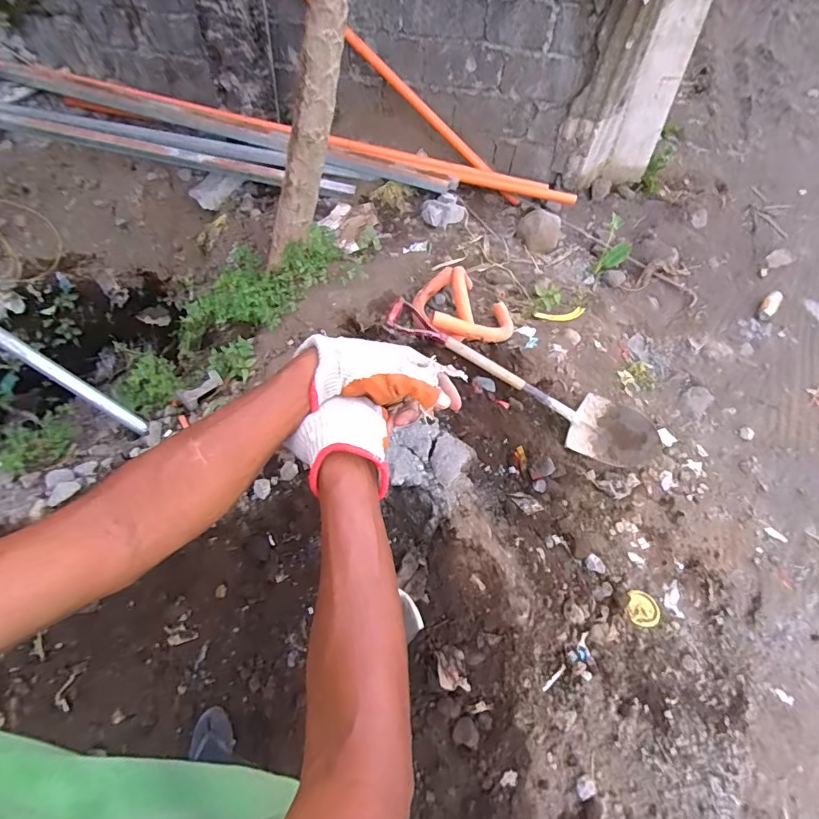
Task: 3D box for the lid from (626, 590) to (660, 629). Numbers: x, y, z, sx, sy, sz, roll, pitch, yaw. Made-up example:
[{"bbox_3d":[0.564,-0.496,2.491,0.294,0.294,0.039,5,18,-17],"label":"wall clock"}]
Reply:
[{"bbox_3d":[0.675,0.577,1.357,0.093,0.016,0.098,1,51,-1],"label":"lid"}]

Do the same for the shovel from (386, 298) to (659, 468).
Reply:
[{"bbox_3d":[0.390,-0.102,1.624,1.017,0.160,0.219,29,58,-4],"label":"shovel"}]

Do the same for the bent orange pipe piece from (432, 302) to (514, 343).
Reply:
[{"bbox_3d":[0.283,-0.319,1.755,0.436,0.065,0.210,-18,54,-44],"label":"bent orange pipe piece"}]

